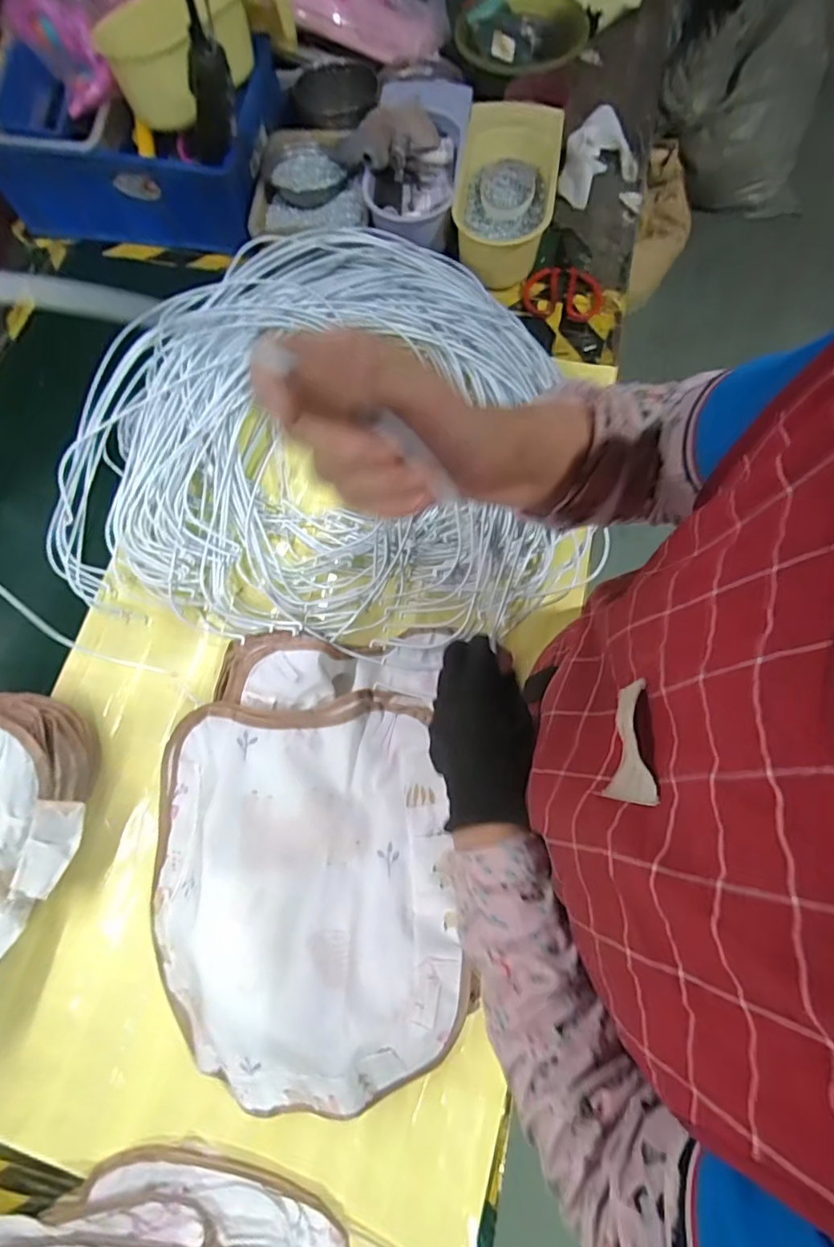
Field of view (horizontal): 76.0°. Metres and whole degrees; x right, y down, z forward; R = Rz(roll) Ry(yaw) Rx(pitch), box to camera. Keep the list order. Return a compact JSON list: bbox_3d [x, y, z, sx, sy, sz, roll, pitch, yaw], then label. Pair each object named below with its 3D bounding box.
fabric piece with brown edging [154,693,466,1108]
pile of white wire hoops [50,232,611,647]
[{"bbox_3d":[-0.114,0.262,0.540,0.322,0.068,0.361,-8,71,0],"label":"fabric piece with brown edging"},{"bbox_3d":[-0.117,-0.266,0.708,0.675,0.104,0.581,6,72,5],"label":"pile of white wire hoops"}]

